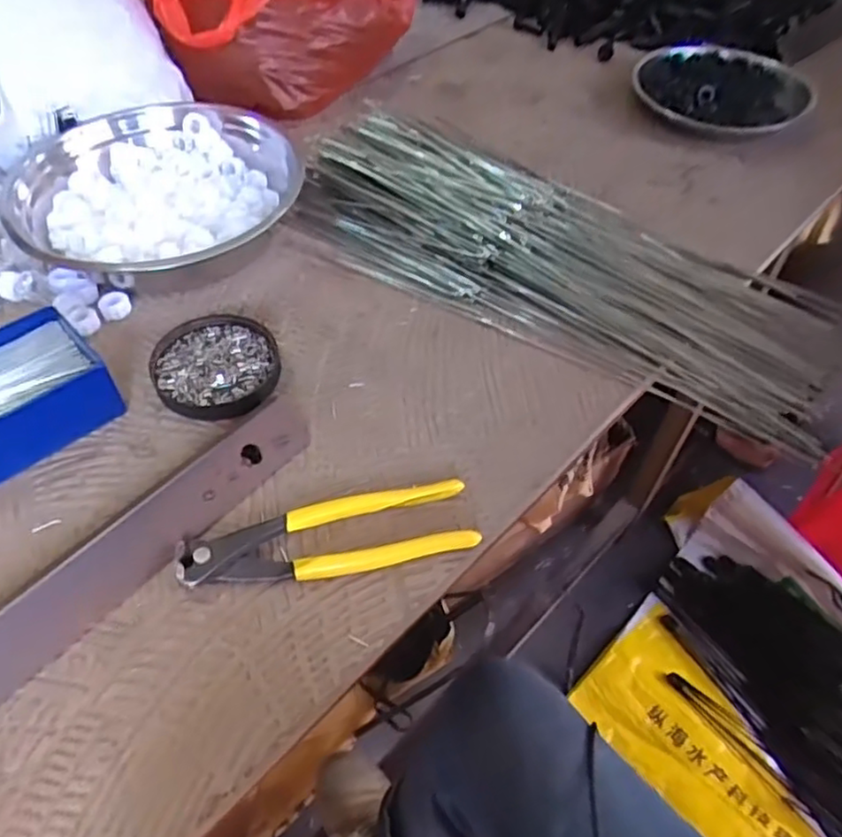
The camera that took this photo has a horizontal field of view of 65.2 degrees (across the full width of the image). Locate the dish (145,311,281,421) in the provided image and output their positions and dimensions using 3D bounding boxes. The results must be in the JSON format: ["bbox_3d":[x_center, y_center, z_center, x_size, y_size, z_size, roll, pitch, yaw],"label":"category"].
[{"bbox_3d":[-0.145,-0.037,0.468,0.084,0.011,0.093,-14,54,-13],"label":"dish"}]

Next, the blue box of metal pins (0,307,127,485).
[{"bbox_3d":[-0.262,-0.013,0.423,0.114,0.042,0.088,-36,61,-26],"label":"blue box of metal pins"}]

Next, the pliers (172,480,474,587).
[{"bbox_3d":[-0.052,0.068,0.378,0.164,0.014,0.048,-10,53,-10],"label":"pliers"}]

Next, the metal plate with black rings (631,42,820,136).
[{"bbox_3d":[0.334,-0.366,0.737,0.164,0.036,0.186,-36,61,-26],"label":"metal plate with black rings"}]

